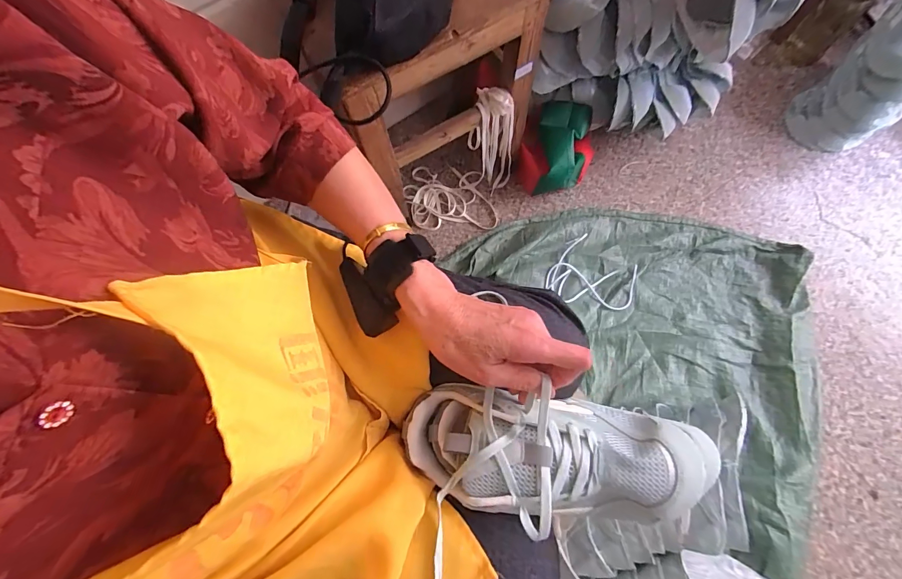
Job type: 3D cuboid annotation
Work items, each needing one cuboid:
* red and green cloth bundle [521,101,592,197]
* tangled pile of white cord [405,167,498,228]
[{"bbox_3d":[0.240,-0.310,0.881,0.162,0.129,0.190,16,74,7],"label":"red and green cloth bundle"},{"bbox_3d":[-0.002,-0.224,0.929,0.220,0.016,0.167,2,73,3],"label":"tangled pile of white cord"}]

